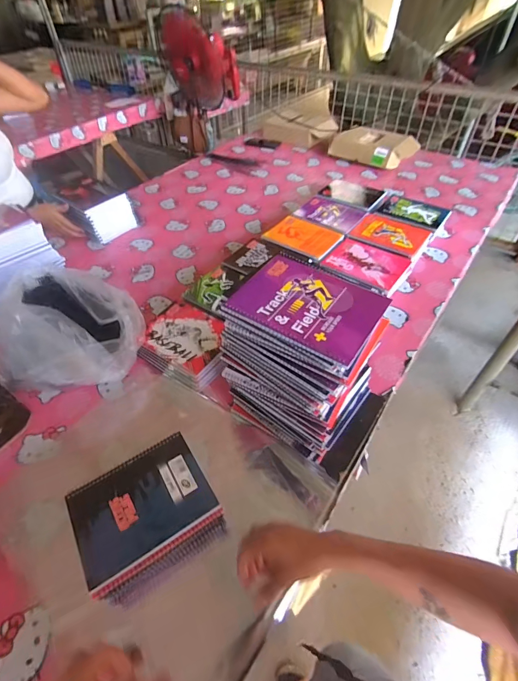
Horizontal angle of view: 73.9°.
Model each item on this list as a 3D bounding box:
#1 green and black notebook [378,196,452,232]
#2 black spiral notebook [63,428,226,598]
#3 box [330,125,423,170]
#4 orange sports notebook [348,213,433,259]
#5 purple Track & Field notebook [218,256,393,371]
[{"bbox_3d":[0.479,-0.397,1.080,0.185,0.025,0.146,30,56,25],"label":"green and black notebook"},{"bbox_3d":[-0.180,0.245,0.527,0.193,0.013,0.148,-27,51,-20],"label":"black spiral notebook"},{"bbox_3d":[0.491,-0.824,1.459,0.321,0.089,0.242,30,56,27],"label":"box"},{"bbox_3d":[0.388,-0.317,1.018,0.193,0.018,0.140,31,56,26],"label":"orange sports notebook"},{"bbox_3d":[0.070,-0.055,0.488,0.192,0.011,0.151,28,55,26],"label":"purple Track & Field notebook"}]

